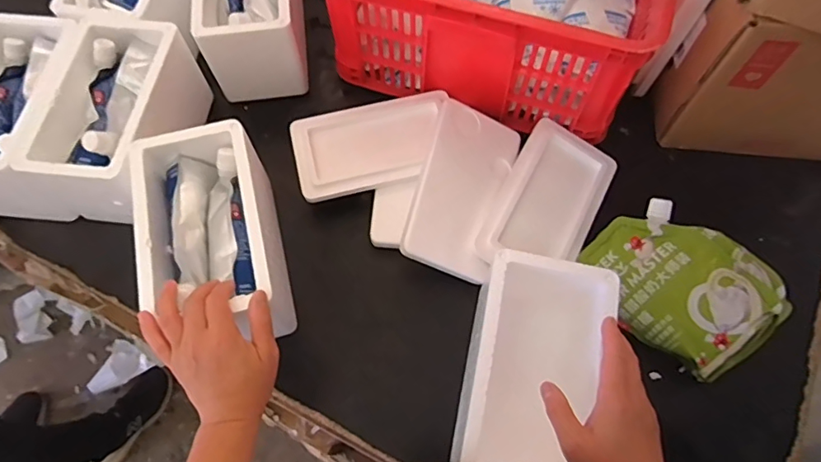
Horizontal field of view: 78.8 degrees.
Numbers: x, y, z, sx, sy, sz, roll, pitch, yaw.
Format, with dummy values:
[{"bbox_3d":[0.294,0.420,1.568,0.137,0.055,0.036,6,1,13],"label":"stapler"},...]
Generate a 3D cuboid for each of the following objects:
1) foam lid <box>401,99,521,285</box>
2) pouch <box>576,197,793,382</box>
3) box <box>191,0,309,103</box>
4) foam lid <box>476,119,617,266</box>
[{"bbox_3d":[0.070,-0.055,0.637,0.116,0.019,0.224,22,69,-15],"label":"foam lid"},{"bbox_3d":[0.312,0.055,0.583,0.196,0.073,0.142,41,72,16],"label":"pouch"},{"bbox_3d":[-0.227,-0.318,0.725,0.127,0.134,0.236,-7,66,-3],"label":"box"},{"bbox_3d":[0.179,-0.038,0.645,0.122,0.026,0.217,26,69,11],"label":"foam lid"}]

